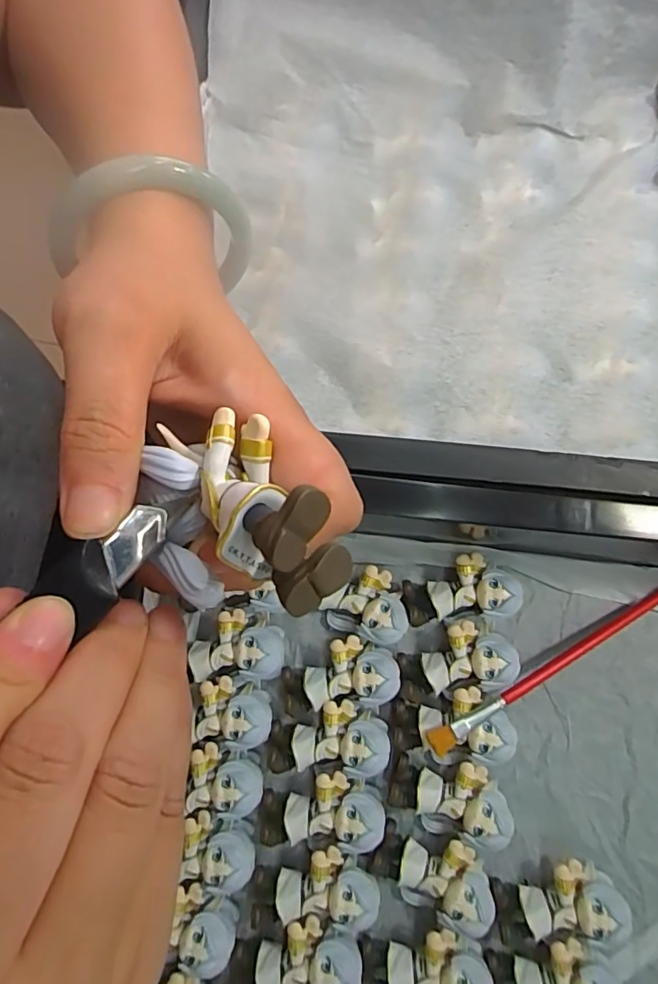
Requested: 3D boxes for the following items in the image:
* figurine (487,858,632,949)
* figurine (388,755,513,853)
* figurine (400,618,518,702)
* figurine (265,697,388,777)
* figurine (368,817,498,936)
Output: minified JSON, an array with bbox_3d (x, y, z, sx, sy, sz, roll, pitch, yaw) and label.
[{"bbox_3d":[0.115,0.205,0.266,0.060,0.025,0.034,-15,79,11],"label":"figurine"},{"bbox_3d":[0.061,0.160,0.274,0.059,0.025,0.037,1,79,1],"label":"figurine"},{"bbox_3d":[0.068,0.091,0.287,0.060,0.025,0.036,-8,79,-1],"label":"figurine"},{"bbox_3d":[0.000,0.131,0.281,0.063,0.022,0.035,-9,79,12],"label":"figurine"},{"bbox_3d":[0.051,0.194,0.266,0.060,0.023,0.038,10,79,2],"label":"figurine"}]

